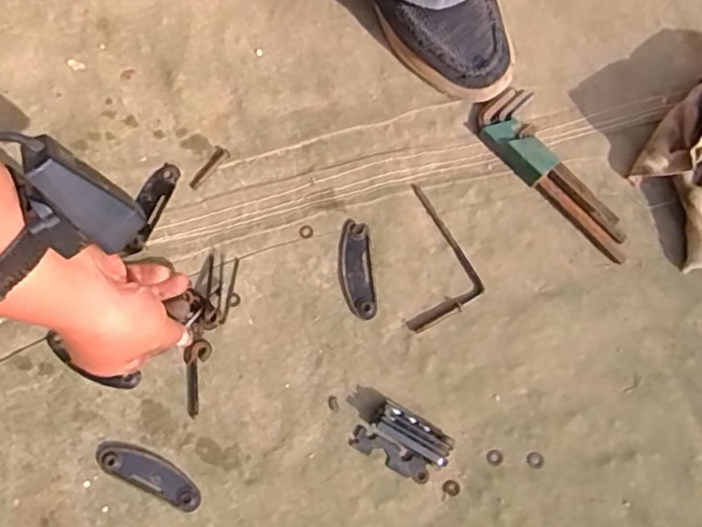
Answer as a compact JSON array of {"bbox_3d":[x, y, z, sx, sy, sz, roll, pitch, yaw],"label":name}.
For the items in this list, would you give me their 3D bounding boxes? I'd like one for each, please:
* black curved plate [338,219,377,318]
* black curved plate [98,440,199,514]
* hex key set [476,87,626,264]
[{"bbox_3d":[0.004,0.005,0.524,0.028,0.004,0.084,-6,76,-2],"label":"black curved plate"},{"bbox_3d":[-0.160,0.166,0.485,0.091,0.005,0.027,25,77,6],"label":"black curved plate"},{"bbox_3d":[0.179,-0.079,0.533,0.056,0.016,0.176,-34,78,-9],"label":"hex key set"}]

